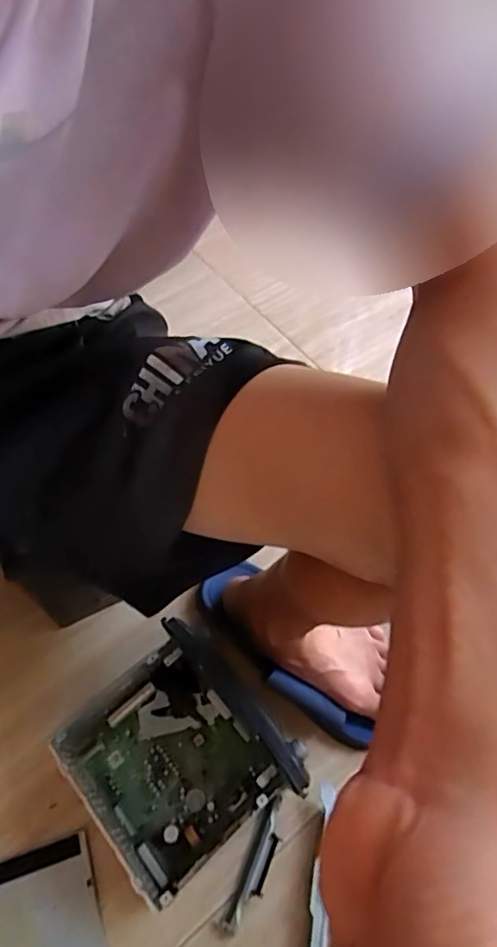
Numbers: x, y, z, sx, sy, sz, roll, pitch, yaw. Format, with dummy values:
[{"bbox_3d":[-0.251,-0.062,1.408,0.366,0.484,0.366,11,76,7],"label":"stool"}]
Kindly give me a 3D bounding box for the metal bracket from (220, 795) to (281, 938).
[{"bbox_3d":[0.009,0.404,0.581,0.024,0.008,0.125,21,63,12],"label":"metal bracket"}]

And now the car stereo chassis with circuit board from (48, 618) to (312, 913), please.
[{"bbox_3d":[-0.072,0.293,0.592,0.185,0.105,0.198,-38,67,-19],"label":"car stereo chassis with circuit board"}]

